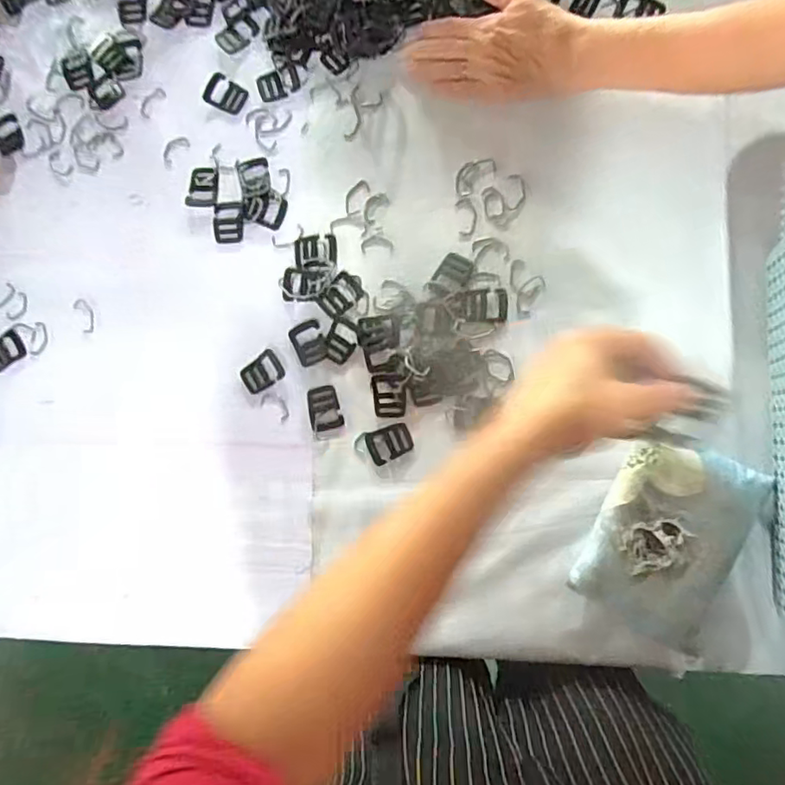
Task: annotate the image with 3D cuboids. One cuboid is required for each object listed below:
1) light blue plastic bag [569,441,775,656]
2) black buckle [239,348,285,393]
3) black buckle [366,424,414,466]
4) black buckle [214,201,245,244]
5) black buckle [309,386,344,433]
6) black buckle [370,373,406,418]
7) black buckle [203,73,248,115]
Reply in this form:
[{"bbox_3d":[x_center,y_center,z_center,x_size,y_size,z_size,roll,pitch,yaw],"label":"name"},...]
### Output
[{"bbox_3d":[0.239,0.129,0.493,0.126,0.037,0.158,25,92,8],"label":"light blue plastic bag"},{"bbox_3d":[-0.130,-0.020,0.574,0.043,0.004,0.032,-36,83,6],"label":"black buckle"},{"bbox_3d":[-0.003,0.047,0.544,0.041,0.004,0.032,-23,85,7],"label":"black buckle"},{"bbox_3d":[-0.168,-0.174,0.588,0.031,0.004,0.045,-3,87,8],"label":"black buckle"},{"bbox_3d":[-0.067,0.016,0.562,0.031,0.004,0.042,-13,86,8],"label":"black buckle"},{"bbox_3d":[-0.004,0.003,0.551,0.033,0.004,0.041,0,88,8],"label":"black buckle"},{"bbox_3d":[-0.175,-0.311,0.596,0.047,0.004,0.032,37,93,8],"label":"black buckle"}]

